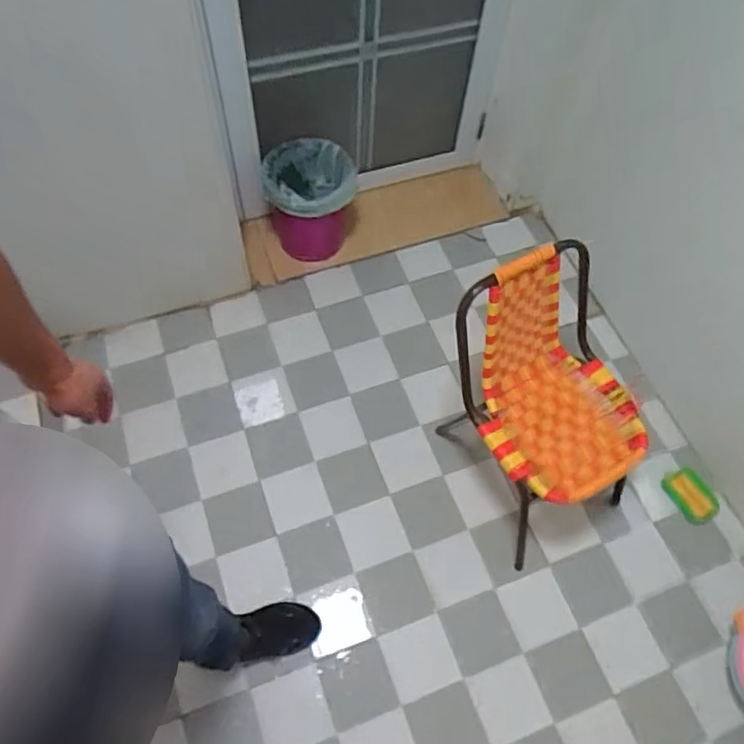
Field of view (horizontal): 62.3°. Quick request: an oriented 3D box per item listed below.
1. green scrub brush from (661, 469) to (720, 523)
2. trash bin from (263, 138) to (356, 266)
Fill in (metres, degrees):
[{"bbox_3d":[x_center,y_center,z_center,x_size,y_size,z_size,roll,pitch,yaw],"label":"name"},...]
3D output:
[{"bbox_3d":[0.850,0.330,1.637,0.094,0.027,0.142,-27,66,-17],"label":"green scrub brush"},{"bbox_3d":[-0.189,-0.489,1.823,0.271,0.350,0.248,1,61,-2],"label":"trash bin"}]

